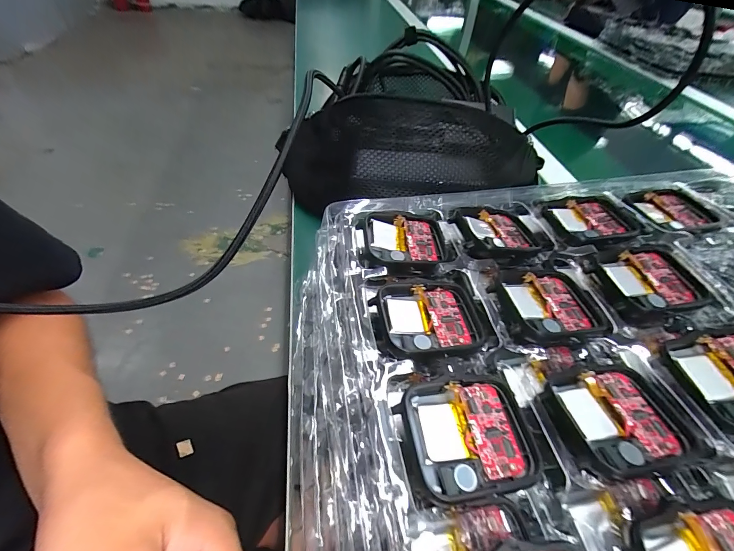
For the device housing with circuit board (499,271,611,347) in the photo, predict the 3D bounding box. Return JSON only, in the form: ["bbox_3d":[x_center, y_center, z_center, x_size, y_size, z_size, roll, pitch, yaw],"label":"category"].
[{"bbox_3d":[0.083,0.013,0.148,0.047,0.007,0.039,-4,49,-6],"label":"device housing with circuit board"}]

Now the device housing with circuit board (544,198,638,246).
[{"bbox_3d":[0.129,-0.032,0.188,0.047,0.006,0.039,-3,50,-7],"label":"device housing with circuit board"}]

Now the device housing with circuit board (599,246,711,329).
[{"bbox_3d":[0.137,0.003,0.158,0.050,0.007,0.038,-13,52,-15],"label":"device housing with circuit board"}]

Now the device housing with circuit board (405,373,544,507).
[{"bbox_3d":[0.036,0.055,0.112,0.042,0.007,0.036,-6,50,-8],"label":"device housing with circuit board"}]

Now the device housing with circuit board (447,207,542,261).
[{"bbox_3d":[0.071,-0.025,0.180,0.043,0.008,0.038,-3,50,-7],"label":"device housing with circuit board"}]

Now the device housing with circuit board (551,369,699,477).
[{"bbox_3d":[0.092,0.051,0.118,0.042,0.007,0.035,-7,50,-9],"label":"device housing with circuit board"}]

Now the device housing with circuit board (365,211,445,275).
[{"bbox_3d":[0.021,-0.017,0.173,0.043,0.009,0.041,-1,49,-4],"label":"device housing with circuit board"}]

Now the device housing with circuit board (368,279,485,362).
[{"bbox_3d":[0.026,0.019,0.143,0.045,0.006,0.039,-8,50,-10],"label":"device housing with circuit board"}]

